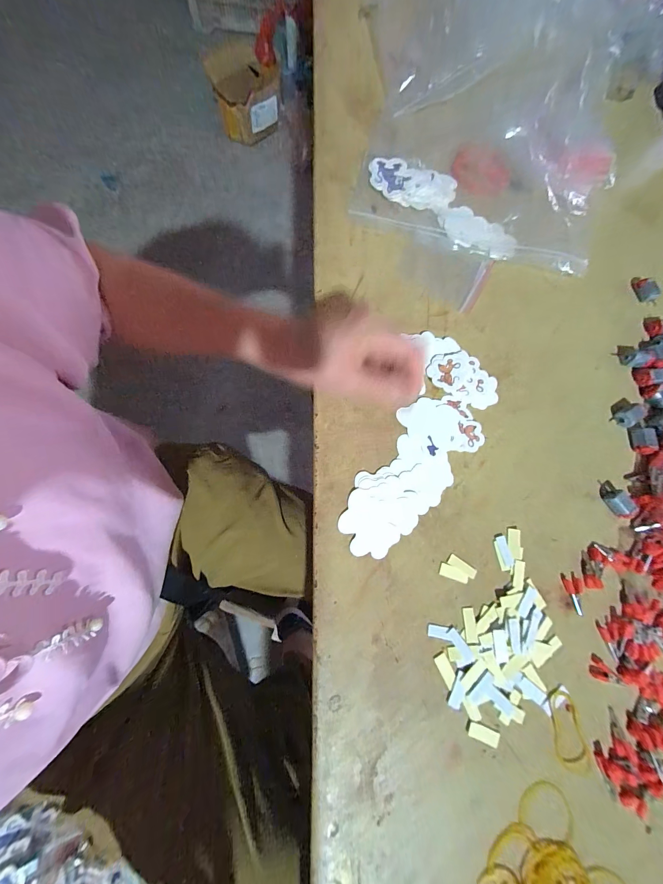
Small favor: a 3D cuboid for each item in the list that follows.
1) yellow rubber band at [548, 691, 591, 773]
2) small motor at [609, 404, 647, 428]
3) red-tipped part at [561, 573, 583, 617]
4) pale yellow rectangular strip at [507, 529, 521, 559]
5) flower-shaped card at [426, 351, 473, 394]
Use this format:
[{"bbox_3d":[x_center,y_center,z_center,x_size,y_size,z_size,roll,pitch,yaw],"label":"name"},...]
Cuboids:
[{"bbox_3d":[0.204,0.250,0.269,0.028,0.004,0.058,-6,77,-7],"label":"yellow rubber band"},{"bbox_3d":[0.334,-0.030,0.350,0.031,0.012,0.018,-30,81,-11],"label":"small motor"},{"bbox_3d":[0.232,0.147,0.301,0.007,0.004,0.036,-15,79,-9],"label":"red-tipped part"},{"bbox_3d":[0.181,0.101,0.309,0.013,0.004,0.028,10,76,-3],"label":"pale yellow rectangular strip"},{"bbox_3d":[0.131,-0.077,0.343,0.048,0.006,0.043,-13,77,-5],"label":"flower-shaped card"}]

